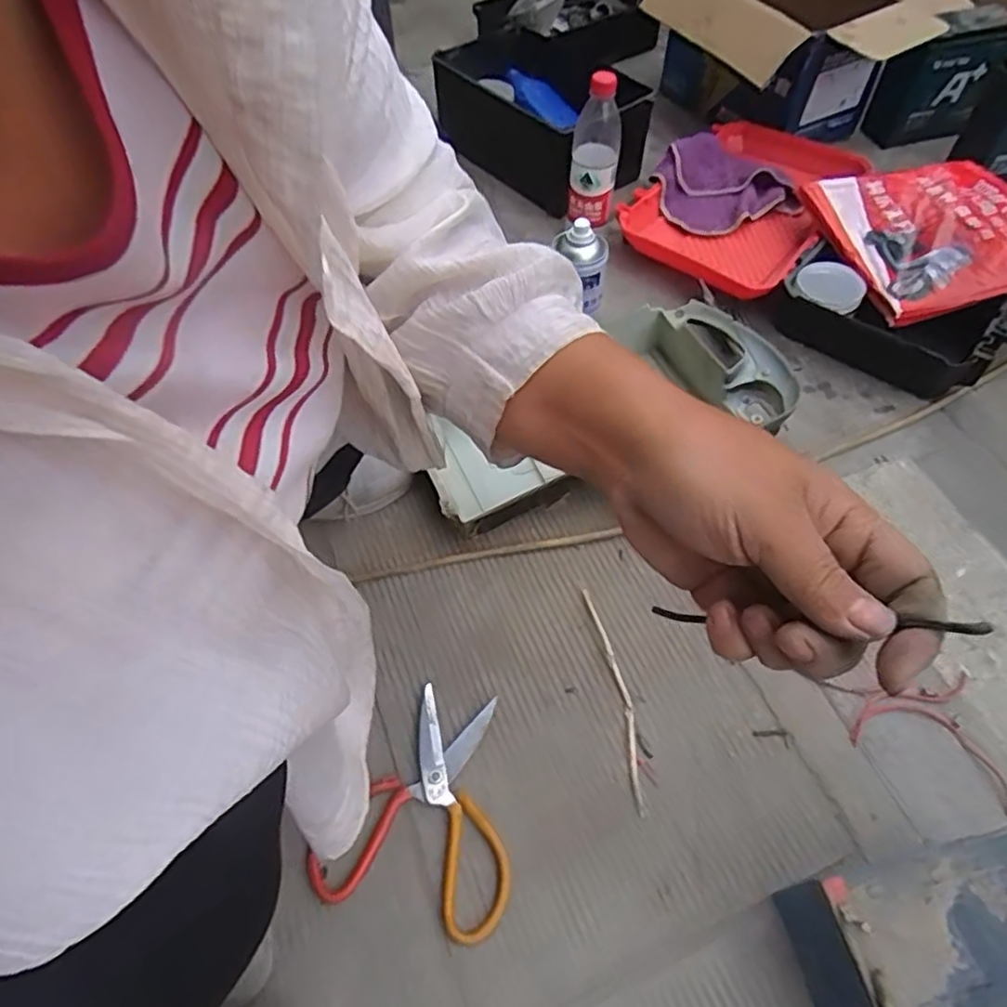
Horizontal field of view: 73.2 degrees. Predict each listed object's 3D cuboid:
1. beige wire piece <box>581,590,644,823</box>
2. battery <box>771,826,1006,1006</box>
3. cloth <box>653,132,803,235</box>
[{"bbox_3d":[0.105,0.173,0.624,0.019,0.005,0.207,-7,55,-6],"label":"beige wire piece"},{"bbox_3d":[0.288,0.301,0.477,0.158,0.104,0.105,-11,55,-9],"label":"battery"},{"bbox_3d":[0.318,-0.482,1.017,0.186,0.041,0.206,-22,57,-14],"label":"cloth"}]

